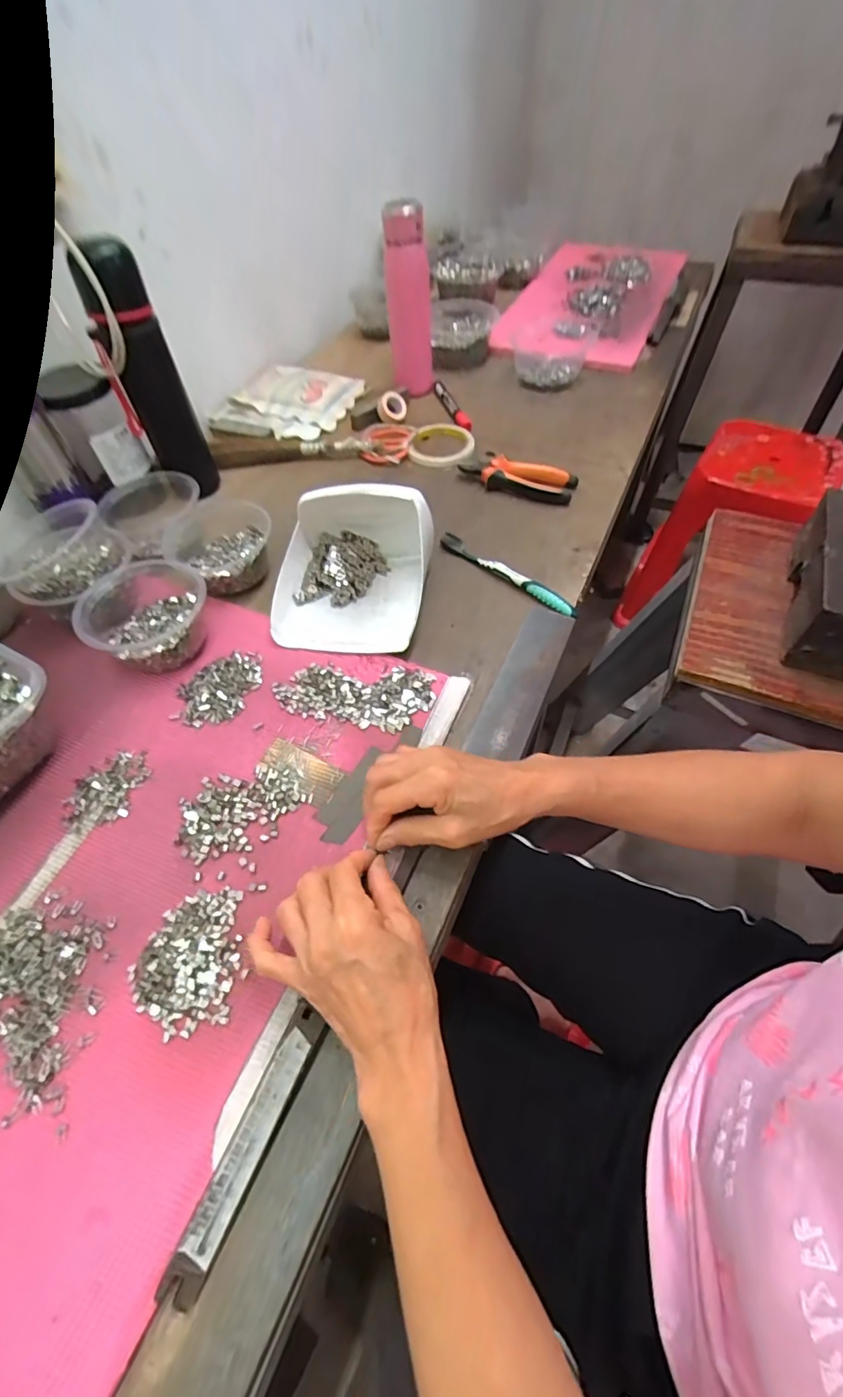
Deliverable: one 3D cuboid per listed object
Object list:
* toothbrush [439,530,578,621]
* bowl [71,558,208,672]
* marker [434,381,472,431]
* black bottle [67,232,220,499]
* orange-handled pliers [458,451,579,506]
[{"bbox_3d":[0.092,-0.138,0.571,0.181,0.017,0.014,37,64,24],"label":"toothbrush"},{"bbox_3d":[-0.266,-0.084,0.507,0.110,0.067,0.113,-1,55,1],"label":"bowl"},{"bbox_3d":[0.046,-0.451,0.794,0.020,0.013,0.148,-15,56,-9],"label":"marker"},{"bbox_3d":[-0.306,-0.355,0.594,0.065,0.243,0.054,-18,56,-11],"label":"black bottle"},{"bbox_3d":[0.124,-0.288,0.667,0.146,0.026,0.055,15,57,12],"label":"orange-handled pliers"}]

